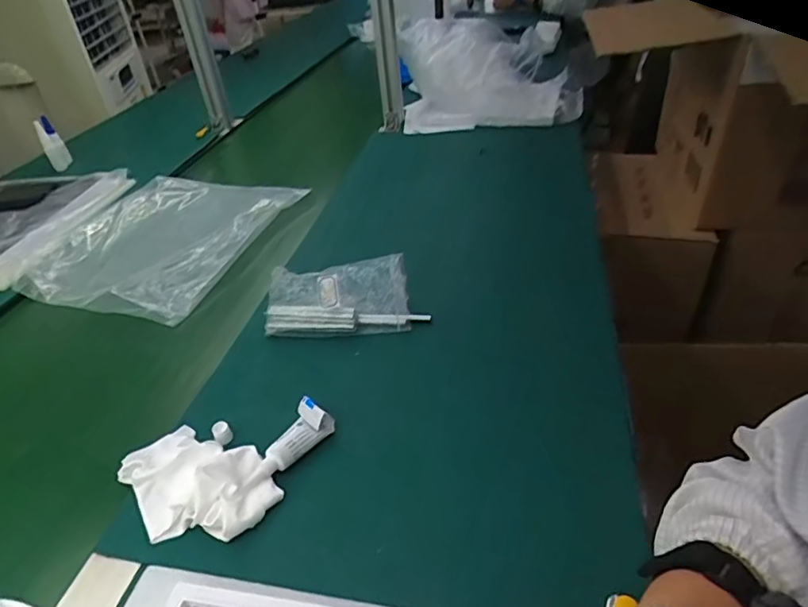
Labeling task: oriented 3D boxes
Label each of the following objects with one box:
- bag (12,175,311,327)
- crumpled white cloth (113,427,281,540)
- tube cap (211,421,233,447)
[{"bbox_3d":[-0.401,-0.119,0.883,0.333,0.032,0.388,8,38,18],"label":"bag"},{"bbox_3d":[-0.190,0.157,0.472,0.149,0.033,0.093,12,40,22],"label":"crumpled white cloth"},{"bbox_3d":[-0.178,0.128,0.520,0.016,0.018,0.020,-22,39,-21],"label":"tube cap"}]

